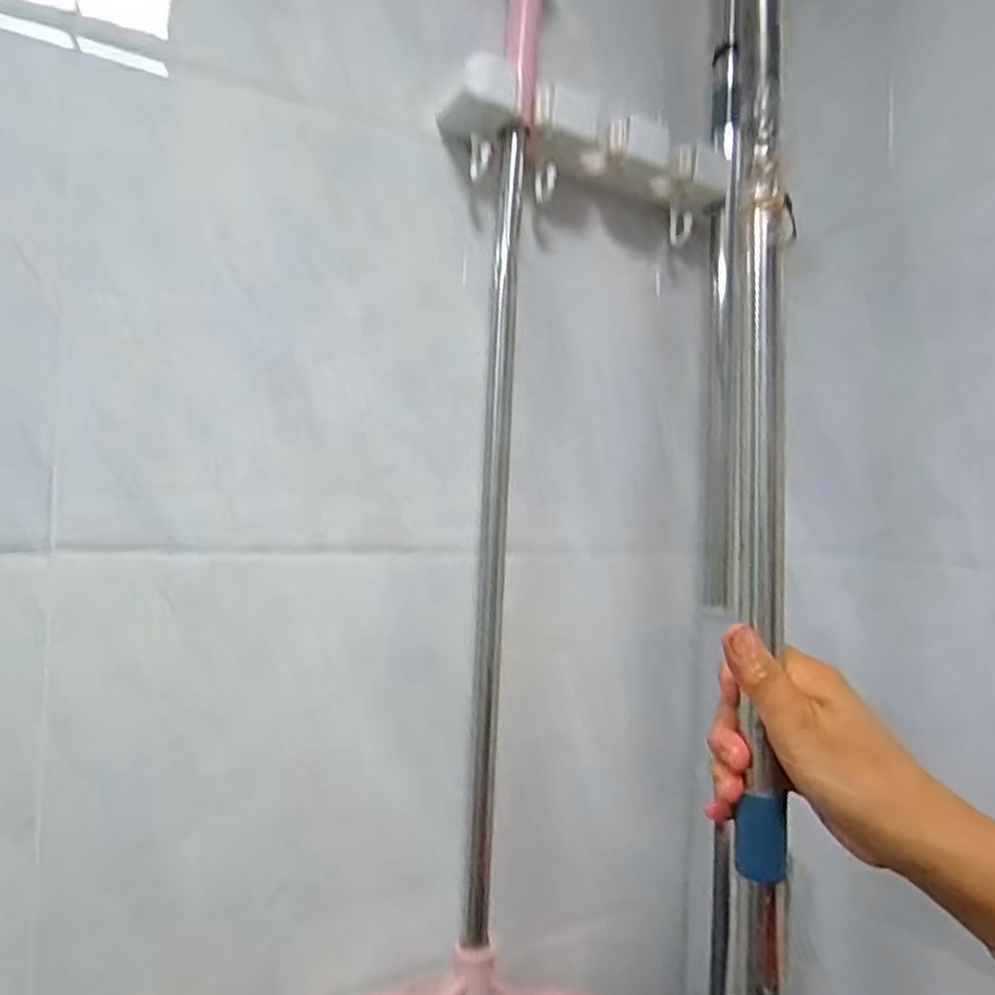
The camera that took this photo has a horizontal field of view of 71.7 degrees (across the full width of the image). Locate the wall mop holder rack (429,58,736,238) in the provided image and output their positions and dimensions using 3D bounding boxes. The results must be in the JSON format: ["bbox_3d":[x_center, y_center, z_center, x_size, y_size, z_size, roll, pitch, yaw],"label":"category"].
[{"bbox_3d":[0.076,-0.264,0.542,0.244,0.064,0.061,2,-2,-27],"label":"wall mop holder rack"}]

